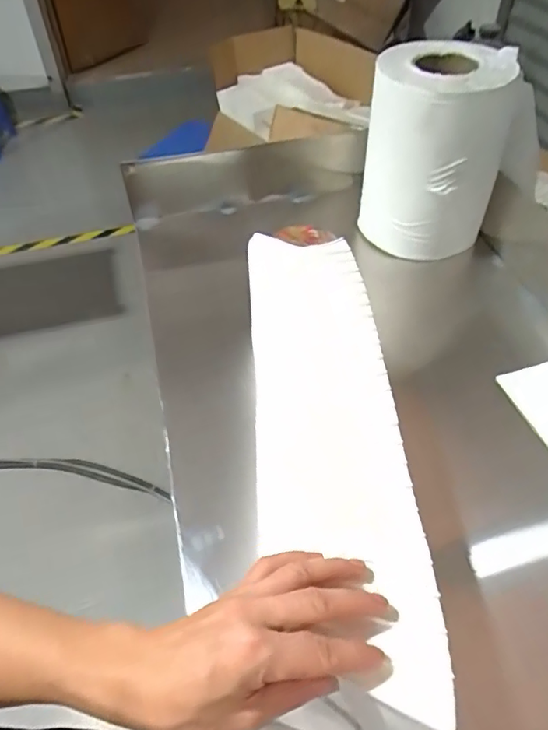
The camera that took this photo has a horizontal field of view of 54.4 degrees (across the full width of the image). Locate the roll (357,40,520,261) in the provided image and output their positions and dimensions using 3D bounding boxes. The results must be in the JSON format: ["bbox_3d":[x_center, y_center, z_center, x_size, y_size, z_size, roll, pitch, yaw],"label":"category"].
[{"bbox_3d":[0.209,-0.280,0.721,0.139,0.238,0.149,-1,48,1],"label":"roll"}]

